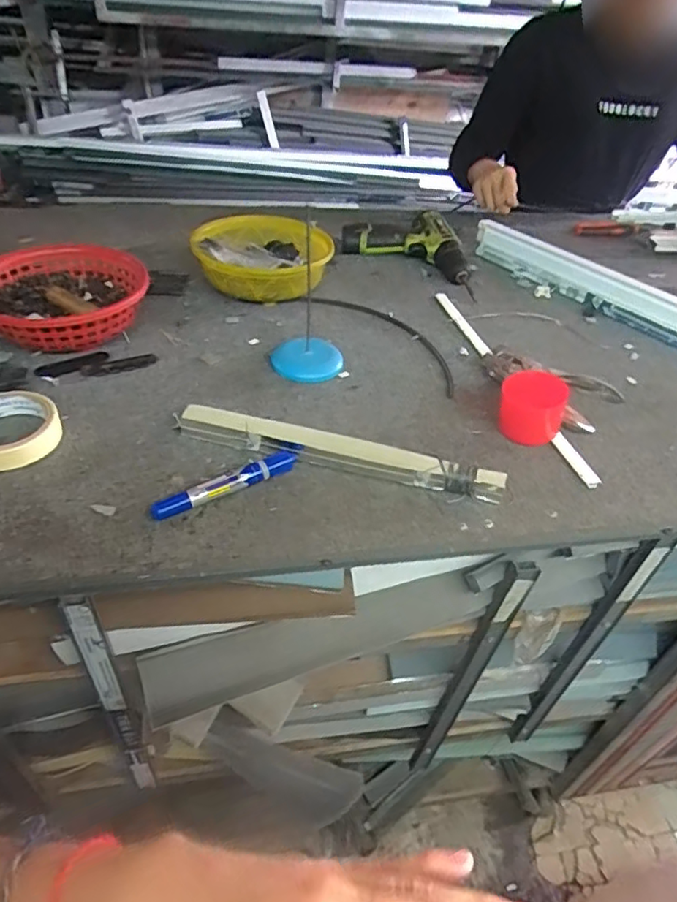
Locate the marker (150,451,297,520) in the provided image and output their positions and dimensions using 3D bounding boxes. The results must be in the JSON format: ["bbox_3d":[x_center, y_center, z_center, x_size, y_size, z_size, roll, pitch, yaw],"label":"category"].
[{"bbox_3d":[-0.100,0.028,0.522,0.140,0.019,0.016,-22,47,-27],"label":"marker"}]

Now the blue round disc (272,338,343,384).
[{"bbox_3d":[-0.039,-0.111,0.692,0.086,0.021,0.072,8,41,4],"label":"blue round disc"}]

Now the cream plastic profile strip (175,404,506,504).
[{"bbox_3d":[-0.002,-0.001,0.556,0.314,0.027,0.029,12,41,8],"label":"cream plastic profile strip"}]

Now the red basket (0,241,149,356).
[{"bbox_3d":[-0.327,-0.169,0.686,0.179,0.081,0.172,-5,41,-12],"label":"red basket"}]

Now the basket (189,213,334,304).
[{"bbox_3d":[-0.109,-0.268,0.823,0.187,0.072,0.175,-10,43,-17],"label":"basket"}]

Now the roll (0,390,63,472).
[{"bbox_3d":[-0.312,-0.019,0.547,0.089,0.031,0.082,3,40,-2],"label":"roll"}]

